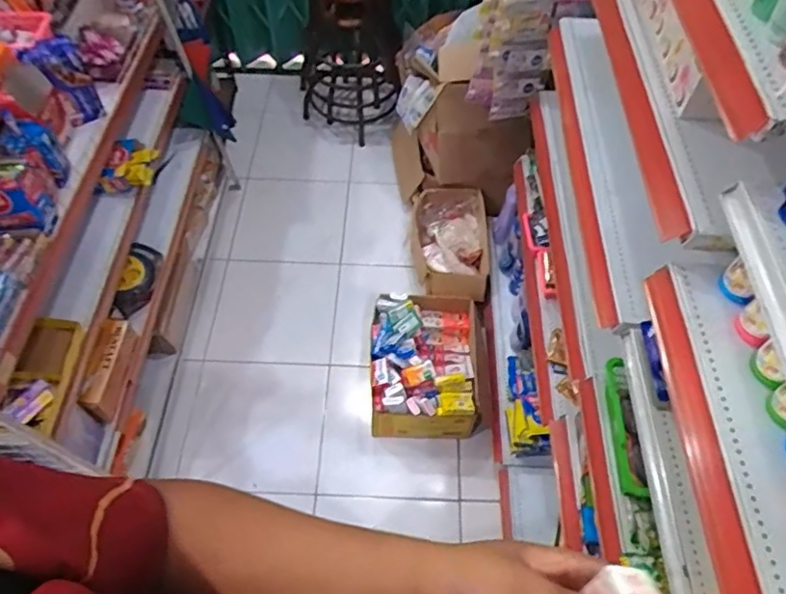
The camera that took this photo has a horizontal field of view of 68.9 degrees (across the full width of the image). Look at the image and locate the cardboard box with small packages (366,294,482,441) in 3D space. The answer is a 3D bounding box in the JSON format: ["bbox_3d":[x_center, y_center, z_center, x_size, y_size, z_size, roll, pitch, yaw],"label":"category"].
[{"bbox_3d":[0.115,0.194,1.714,0.357,0.201,0.398,0,57,-1],"label":"cardboard box with small packages"}]

